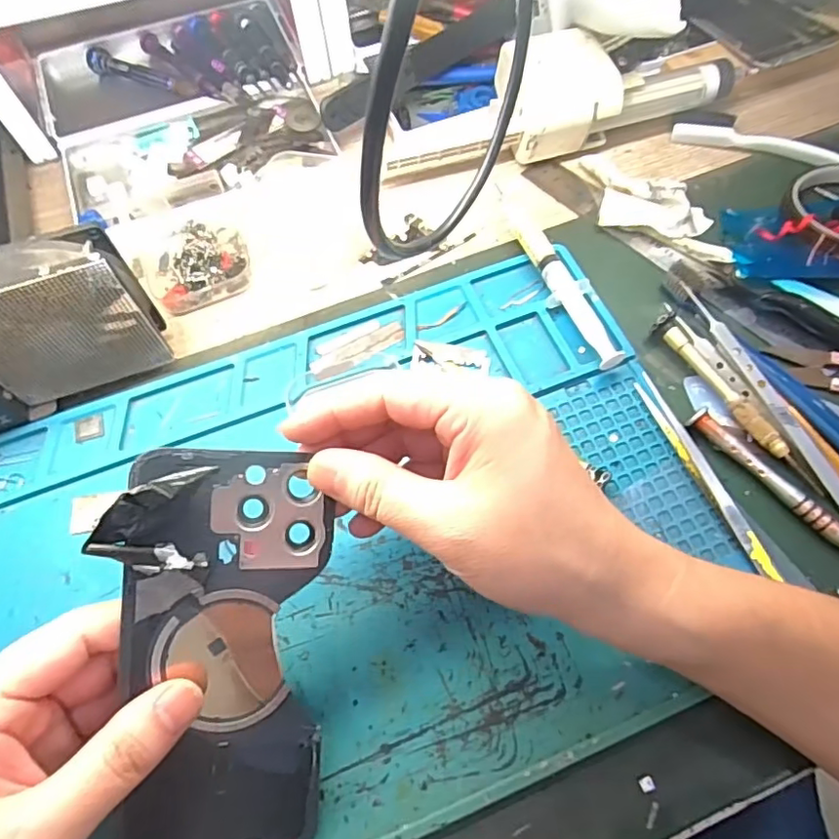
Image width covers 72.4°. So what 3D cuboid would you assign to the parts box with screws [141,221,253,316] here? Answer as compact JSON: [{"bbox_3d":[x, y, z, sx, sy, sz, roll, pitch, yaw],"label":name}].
[{"bbox_3d":[-0.139,-0.099,0.357,0.063,0.021,0.058,-22,67,-9],"label":"parts box with screws"}]

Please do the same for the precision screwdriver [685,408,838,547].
[{"bbox_3d":[0.180,0.035,0.280,0.009,0.007,0.112,-40,71,-15],"label":"precision screwdriver"}]

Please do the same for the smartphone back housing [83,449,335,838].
[{"bbox_3d":[-0.074,0.091,0.215,0.076,0.011,0.155,2,91,-18],"label":"smartphone back housing"}]

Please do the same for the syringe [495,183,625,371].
[{"bbox_3d":[0.081,-0.086,0.338,0.024,0.015,0.135,-19,67,-7],"label":"syringe"}]

